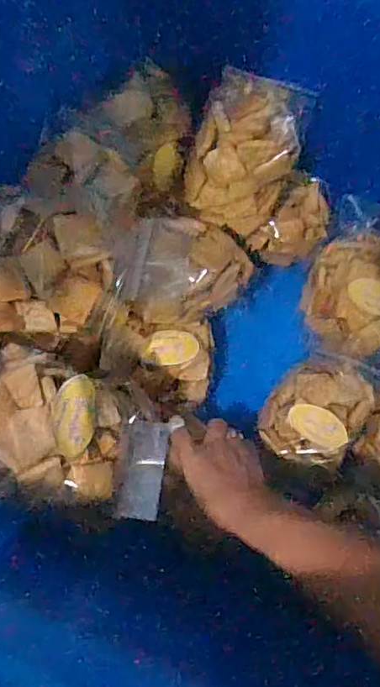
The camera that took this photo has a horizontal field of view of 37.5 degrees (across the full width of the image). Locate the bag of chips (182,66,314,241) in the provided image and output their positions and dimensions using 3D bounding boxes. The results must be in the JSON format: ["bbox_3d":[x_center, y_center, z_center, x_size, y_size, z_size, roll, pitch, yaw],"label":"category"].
[{"bbox_3d":[0.051,-0.182,0.557,0.095,0.153,0.051,4,55,-13],"label":"bag of chips"}]

